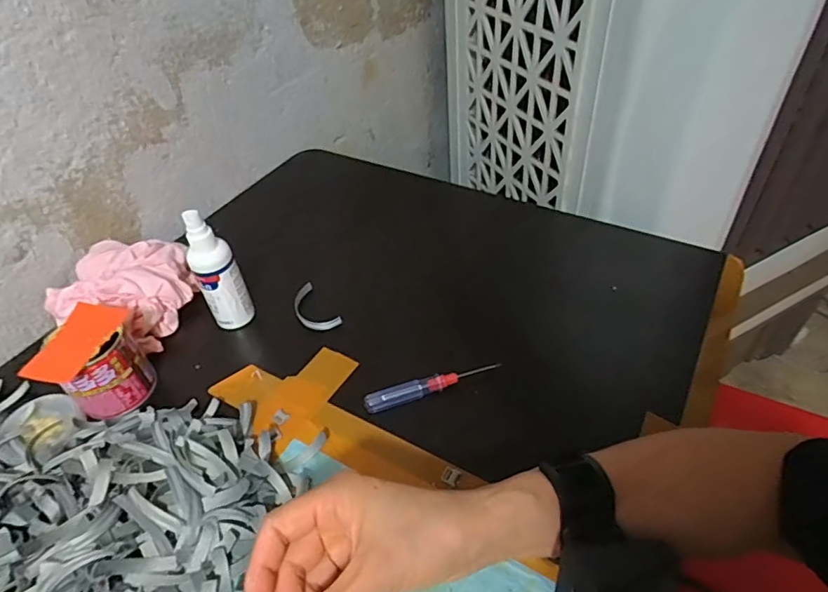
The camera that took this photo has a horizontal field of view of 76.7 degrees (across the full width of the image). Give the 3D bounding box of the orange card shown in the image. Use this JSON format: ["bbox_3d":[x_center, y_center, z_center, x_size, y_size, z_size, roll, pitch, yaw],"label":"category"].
[{"bbox_3d":[-0.279,0.037,0.433,0.048,0.004,0.076,7,48,10],"label":"orange card"}]

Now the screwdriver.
[{"bbox_3d":[0.015,0.077,0.453,0.116,0.011,0.012,-13,44,-7],"label":"screwdriver"}]

